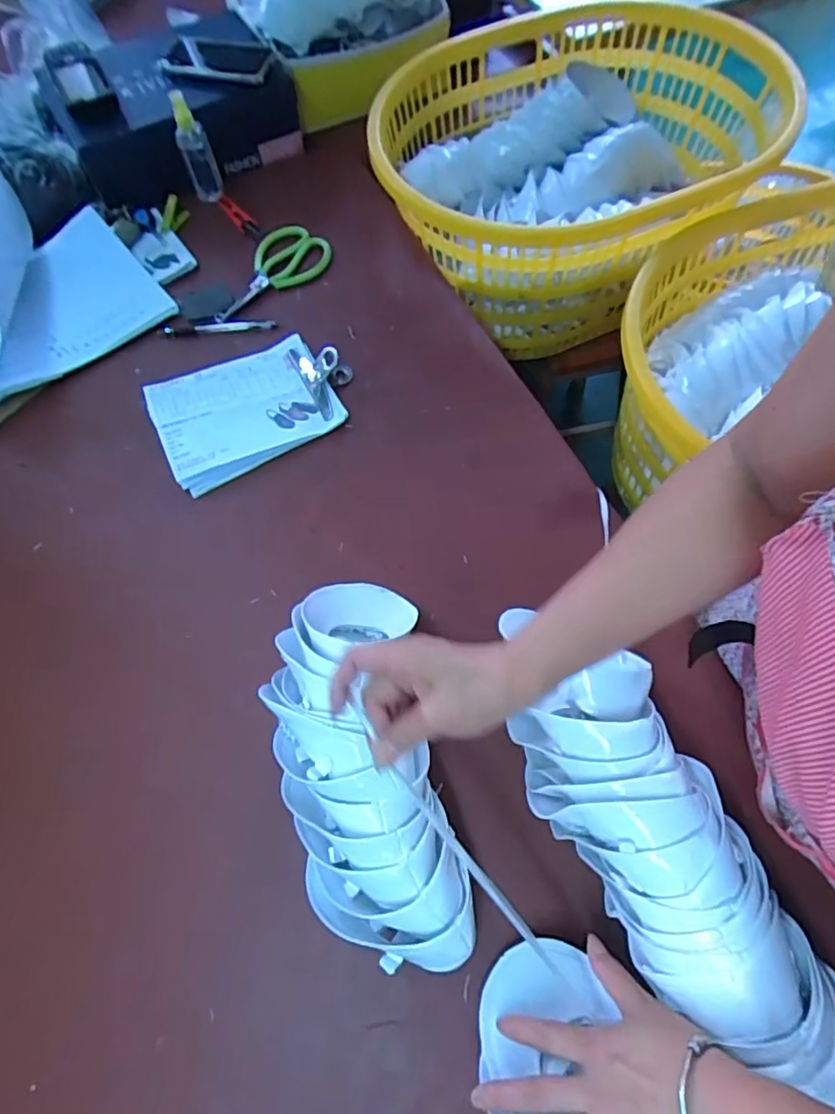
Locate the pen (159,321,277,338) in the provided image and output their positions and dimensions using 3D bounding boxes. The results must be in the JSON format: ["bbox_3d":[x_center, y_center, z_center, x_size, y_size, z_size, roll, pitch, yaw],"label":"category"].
[{"bbox_3d":[-0.271,-0.309,0.796,0.159,0.012,0.014,-2,67,-1],"label":"pen"}]

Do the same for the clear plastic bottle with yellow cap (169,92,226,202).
[{"bbox_3d":[-0.318,-0.587,0.850,0.045,0.122,0.046,-17,68,-7],"label":"clear plastic bottle with yellow cap"}]

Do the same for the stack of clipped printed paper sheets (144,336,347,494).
[{"bbox_3d":[-0.204,-0.193,0.725,0.236,0.032,0.163,-25,69,-10],"label":"stack of clipped printed paper sheets"}]

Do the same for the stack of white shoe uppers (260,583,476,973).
[{"bbox_3d":[-0.050,0.175,0.526,0.146,0.113,0.351,-9,67,-4],"label":"stack of white shoe uppers"}]

